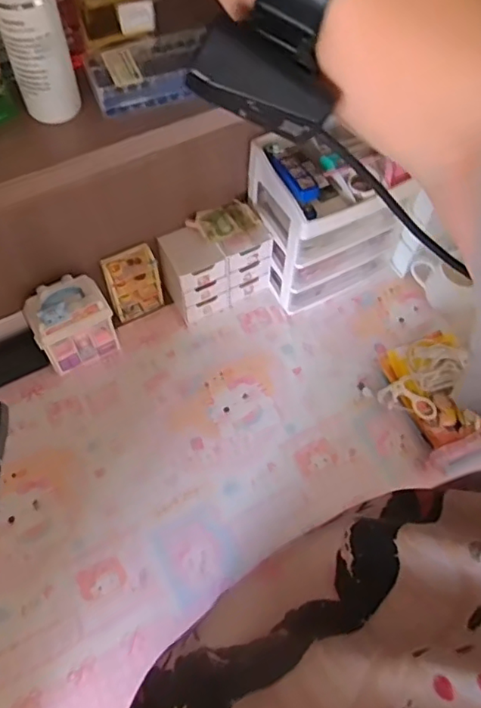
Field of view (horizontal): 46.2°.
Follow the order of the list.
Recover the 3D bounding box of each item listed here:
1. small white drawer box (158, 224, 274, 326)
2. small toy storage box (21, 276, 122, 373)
[{"bbox_3d":[-0.038,-0.142,0.915,0.163,0.131,0.084,-24,64,-13],"label":"small white drawer box"},{"bbox_3d":[-0.252,-0.046,0.849,0.115,0.144,0.072,-29,65,-16],"label":"small toy storage box"}]

